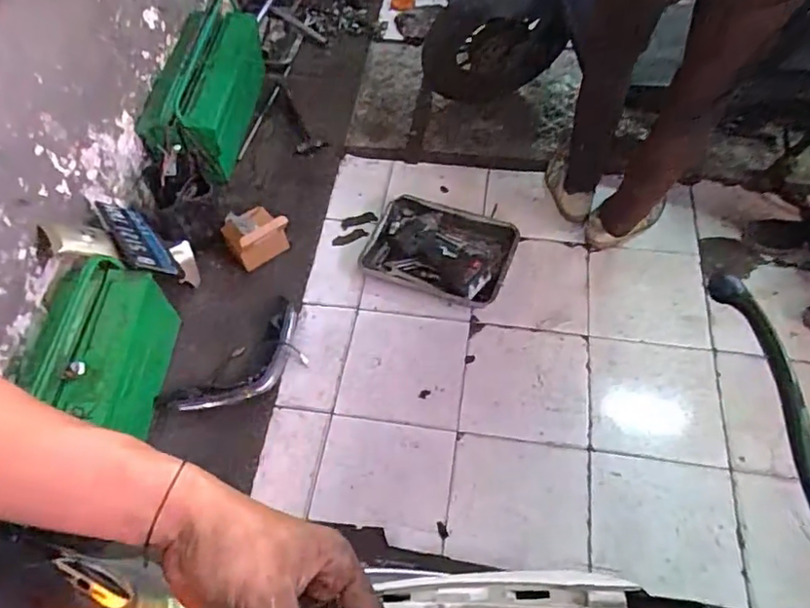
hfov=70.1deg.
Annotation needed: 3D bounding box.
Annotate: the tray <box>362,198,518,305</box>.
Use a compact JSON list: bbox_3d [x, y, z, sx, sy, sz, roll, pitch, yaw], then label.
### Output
[{"bbox_3d":[0.094,-0.152,1.581,0.386,0.063,0.279,20,61,15],"label":"tray"}]

